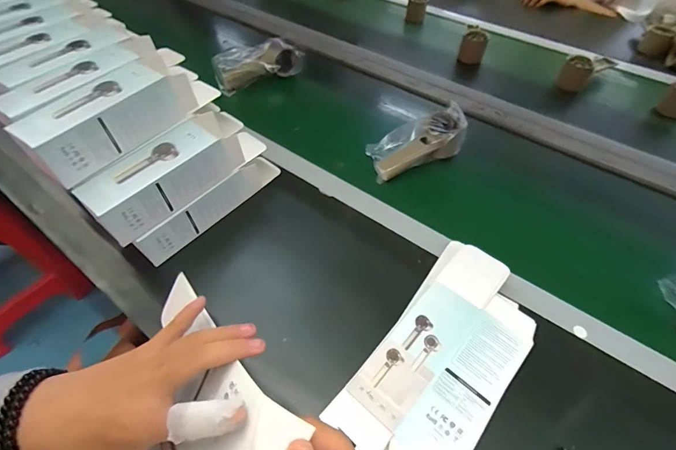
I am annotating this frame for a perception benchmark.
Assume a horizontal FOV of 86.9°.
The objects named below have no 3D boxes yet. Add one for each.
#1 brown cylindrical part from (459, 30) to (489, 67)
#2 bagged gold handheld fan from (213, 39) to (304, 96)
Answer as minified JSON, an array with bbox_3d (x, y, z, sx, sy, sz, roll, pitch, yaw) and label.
[{"bbox_3d":[0.321,-0.418,0.843,0.054,0.059,0.053,1,51,-1],"label":"brown cylindrical part"},{"bbox_3d":[-0.168,-0.339,0.747,0.179,0.058,0.076,-31,58,-23],"label":"bagged gold handheld fan"}]

